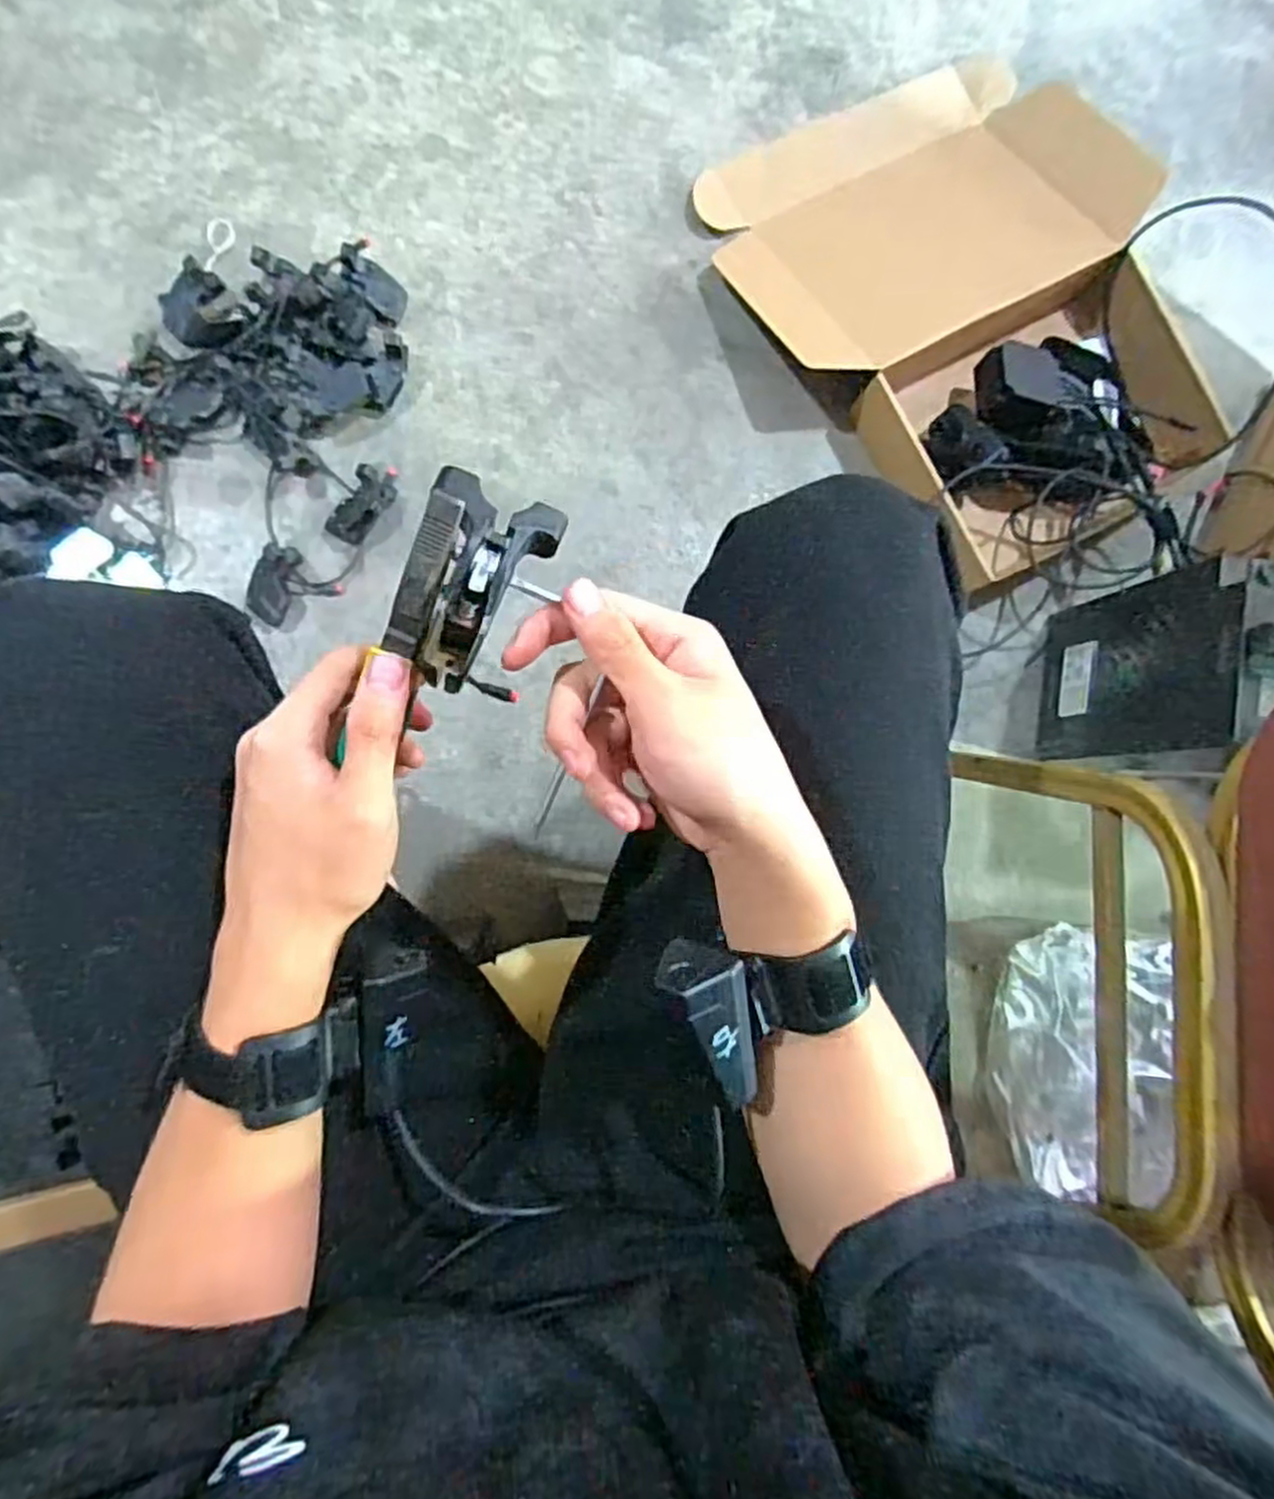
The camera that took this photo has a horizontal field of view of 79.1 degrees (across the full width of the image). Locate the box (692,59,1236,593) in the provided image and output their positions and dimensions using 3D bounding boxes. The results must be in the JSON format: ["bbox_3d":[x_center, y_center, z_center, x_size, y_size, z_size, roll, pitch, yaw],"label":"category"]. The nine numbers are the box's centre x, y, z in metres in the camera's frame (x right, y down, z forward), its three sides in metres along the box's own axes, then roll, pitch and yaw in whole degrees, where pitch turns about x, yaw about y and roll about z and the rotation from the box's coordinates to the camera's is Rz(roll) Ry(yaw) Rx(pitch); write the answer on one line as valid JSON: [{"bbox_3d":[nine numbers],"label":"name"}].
[{"bbox_3d":[0.377,-0.483,0.826,0.373,0.212,0.561,-39,90,-7],"label":"box"}]

